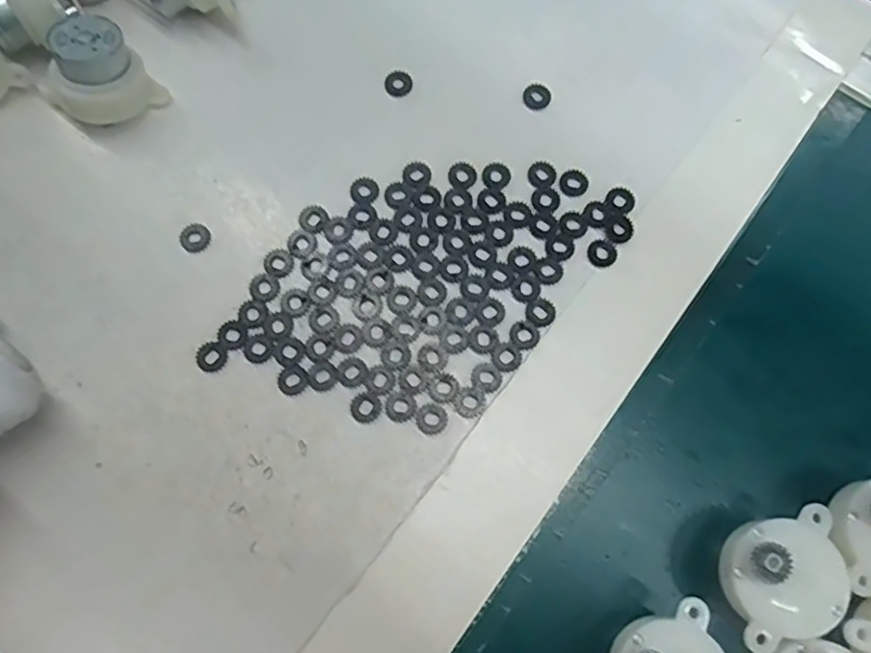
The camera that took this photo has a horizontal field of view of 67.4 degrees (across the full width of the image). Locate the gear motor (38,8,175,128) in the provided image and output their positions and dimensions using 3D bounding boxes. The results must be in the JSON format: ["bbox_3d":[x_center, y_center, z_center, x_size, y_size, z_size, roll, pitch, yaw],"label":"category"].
[{"bbox_3d":[-0.124,-0.091,0.236,0.038,0.031,0.029,-38,79,-9],"label":"gear motor"}]

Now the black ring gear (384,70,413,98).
[{"bbox_3d":[-0.014,-0.095,0.253,0.011,0.004,0.010,0,76,0],"label":"black ring gear"}]

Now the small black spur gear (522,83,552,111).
[{"bbox_3d":[0.039,-0.089,0.251,0.011,0.004,0.011,0,76,0],"label":"small black spur gear"}]

